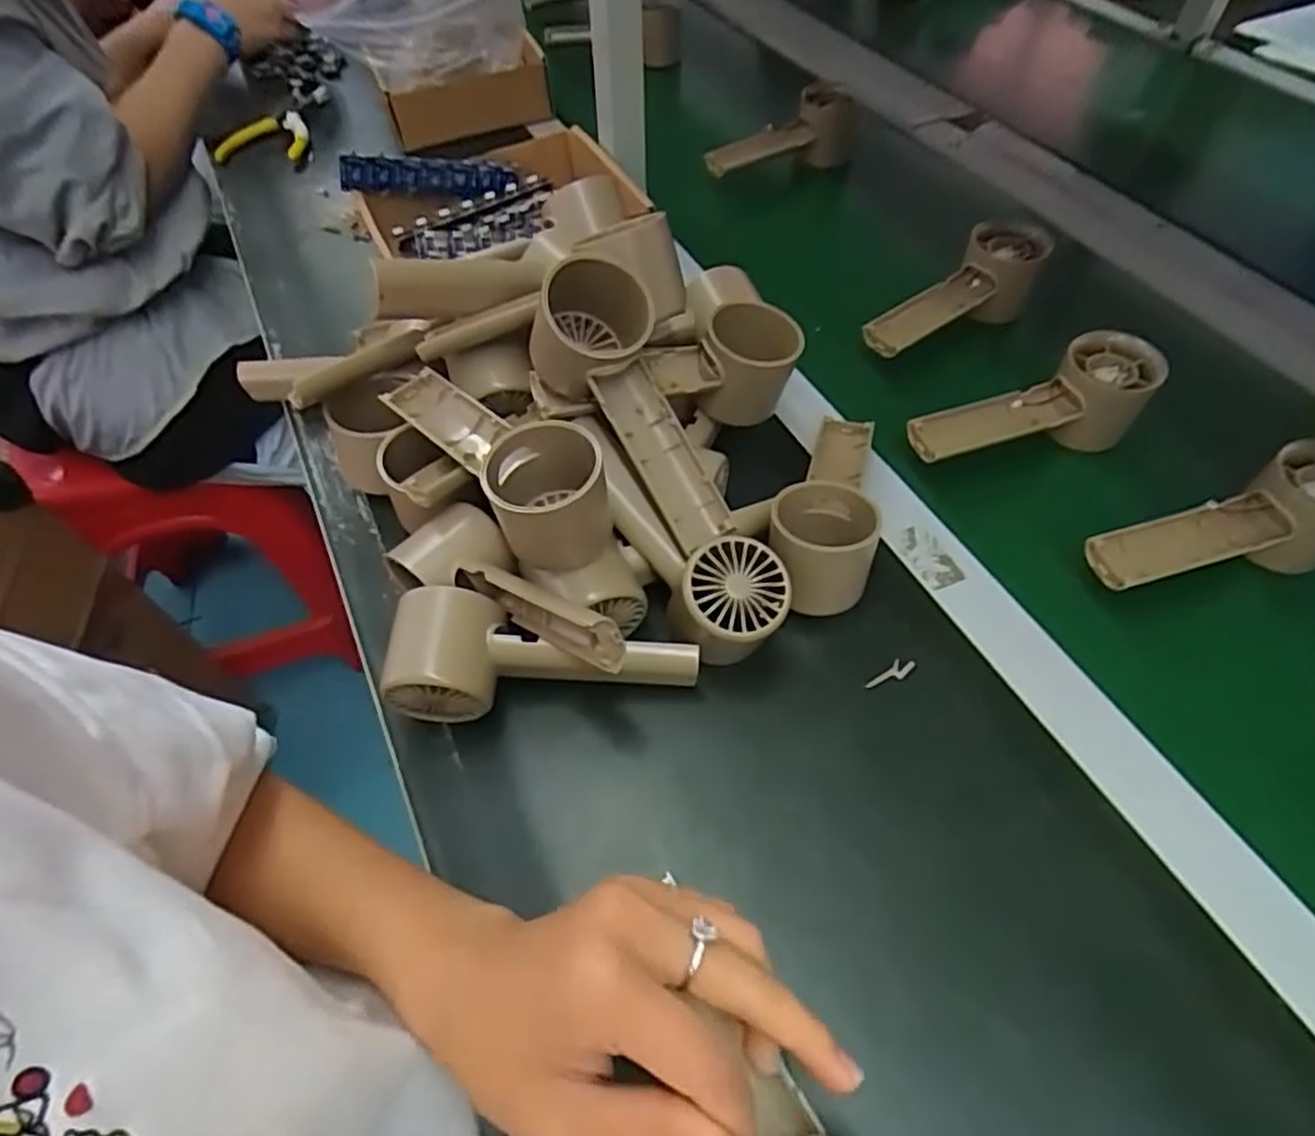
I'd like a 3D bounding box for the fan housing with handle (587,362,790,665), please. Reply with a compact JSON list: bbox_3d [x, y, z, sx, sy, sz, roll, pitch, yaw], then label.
[{"bbox_3d":[0.015,-0.030,0.390,0.057,0.053,0.161,-21,78,-13],"label":"fan housing with handle"}]

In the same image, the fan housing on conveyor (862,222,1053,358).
[{"bbox_3d":[0.225,-0.201,0.539,0.160,0.047,0.051,-36,61,-19],"label":"fan housing on conveyor"}]

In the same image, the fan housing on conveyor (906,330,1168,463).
[{"bbox_3d":[0.237,-0.100,0.462,0.151,0.051,0.051,-19,57,-9],"label":"fan housing on conveyor"}]

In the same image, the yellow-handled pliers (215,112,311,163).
[{"bbox_3d":[-0.406,-0.435,0.748,0.093,0.013,0.094,-16,56,-10],"label":"yellow-handled pliers"}]

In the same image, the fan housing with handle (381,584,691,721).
[{"bbox_3d":[-0.057,0.050,0.373,0.155,0.048,0.047,0,56,4],"label":"fan housing with handle"}]

